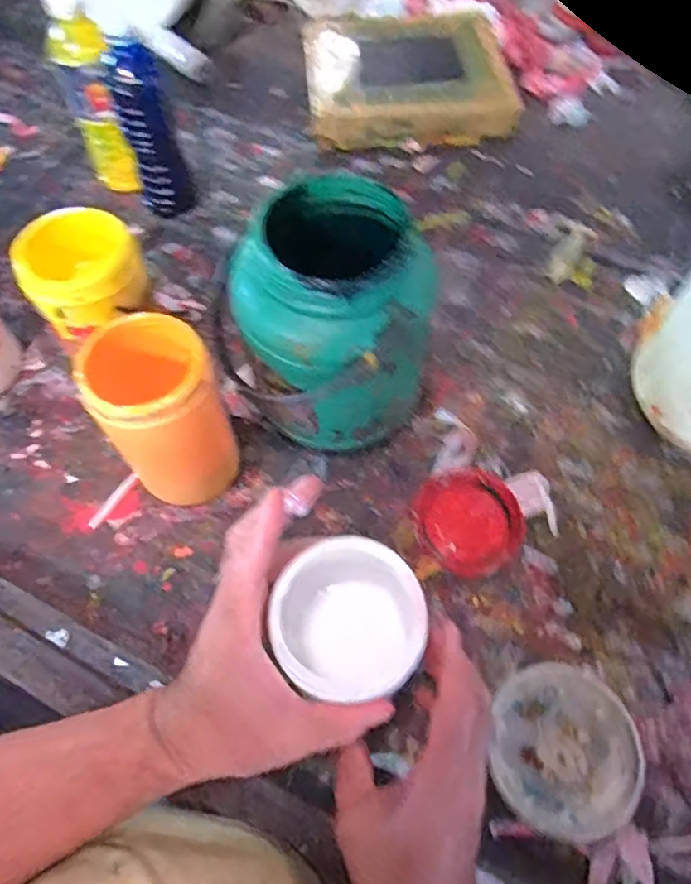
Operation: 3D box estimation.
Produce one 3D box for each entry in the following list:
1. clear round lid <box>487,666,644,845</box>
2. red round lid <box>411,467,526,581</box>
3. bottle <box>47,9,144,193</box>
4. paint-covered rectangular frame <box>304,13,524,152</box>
[{"bbox_3d":[0.168,0.233,0.460,0.106,0.017,0.117,6,66,5],"label":"clear round lid"},{"bbox_3d":[0.112,0.071,0.549,0.093,0.010,0.097,-1,65,1],"label":"red round lid"},{"bbox_3d":[-0.270,-0.358,0.674,0.062,0.196,0.071,-23,67,-8],"label":"bottle"},{"bbox_3d":[0.082,-0.497,0.812,0.263,0.048,0.226,-5,65,-1],"label":"paint-covered rectangular frame"}]

